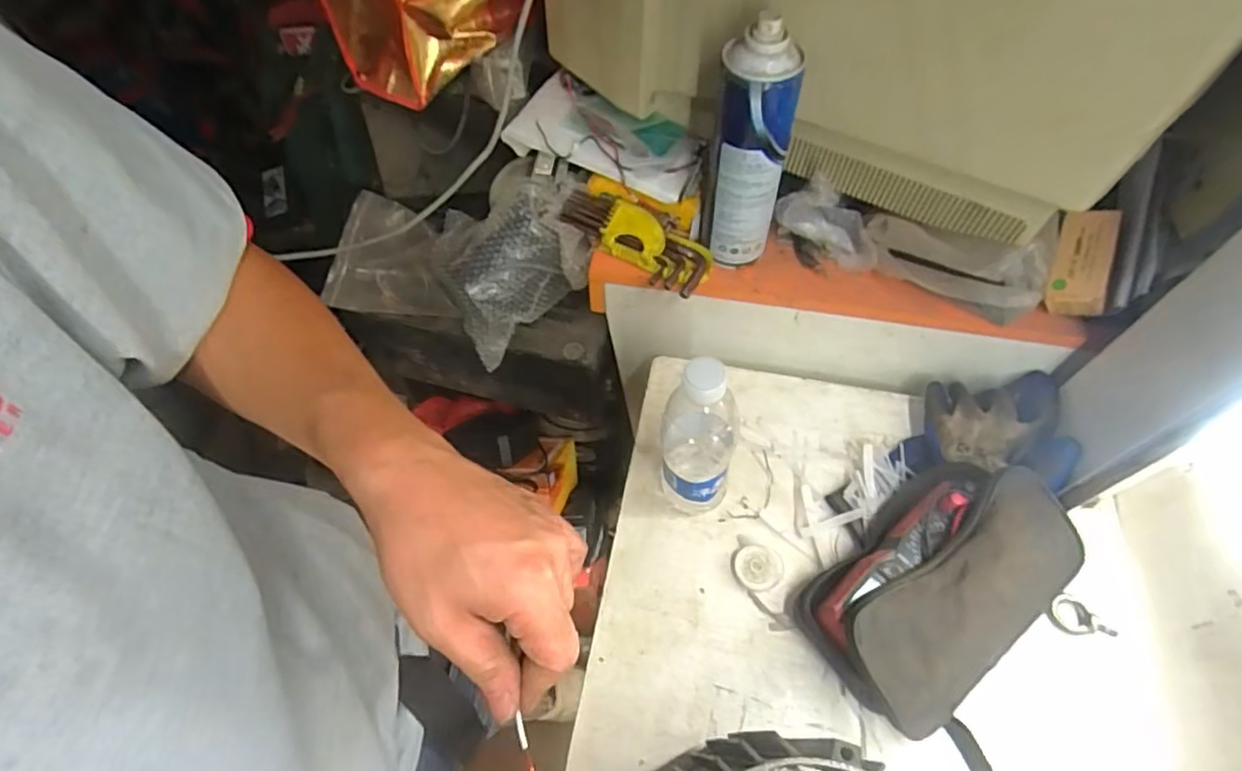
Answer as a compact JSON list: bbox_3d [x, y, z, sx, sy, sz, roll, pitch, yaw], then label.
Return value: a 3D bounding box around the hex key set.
[{"bbox_3d":[0.016,-0.151,0.627,0.163,0.032,0.053,36,103,17],"label":"hex key set"}]

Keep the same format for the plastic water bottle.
[{"bbox_3d":[0.065,0.048,0.521,0.059,0.216,0.067,6,59,6],"label":"plastic water bottle"}]

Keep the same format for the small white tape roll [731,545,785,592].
[{"bbox_3d":[0.125,0.167,0.562,0.045,0.013,0.039,-2,59,1],"label":"small white tape roll"}]

